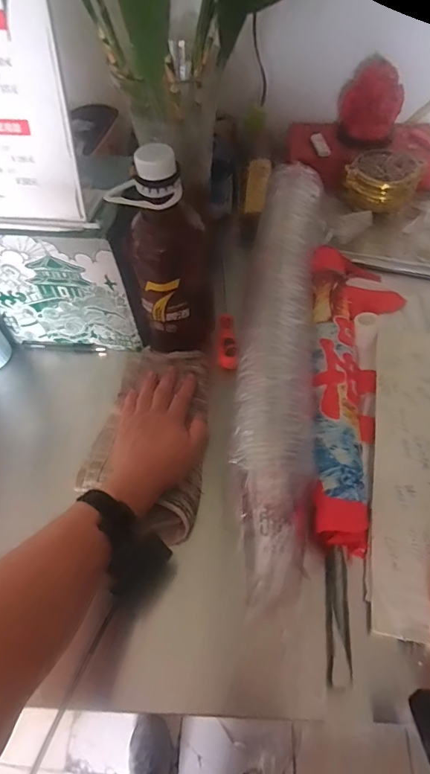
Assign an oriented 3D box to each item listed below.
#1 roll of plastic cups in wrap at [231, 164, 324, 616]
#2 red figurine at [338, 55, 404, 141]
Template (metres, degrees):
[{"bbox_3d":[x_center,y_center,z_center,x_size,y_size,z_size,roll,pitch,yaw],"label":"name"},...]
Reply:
[{"bbox_3d":[0.084,-0.060,0.557,0.100,0.086,0.612,5,57,7],"label":"roll of plastic cups in wrap"},{"bbox_3d":[0.293,-0.545,0.810,0.108,0.108,0.081,7,57,8],"label":"red figurine"}]

